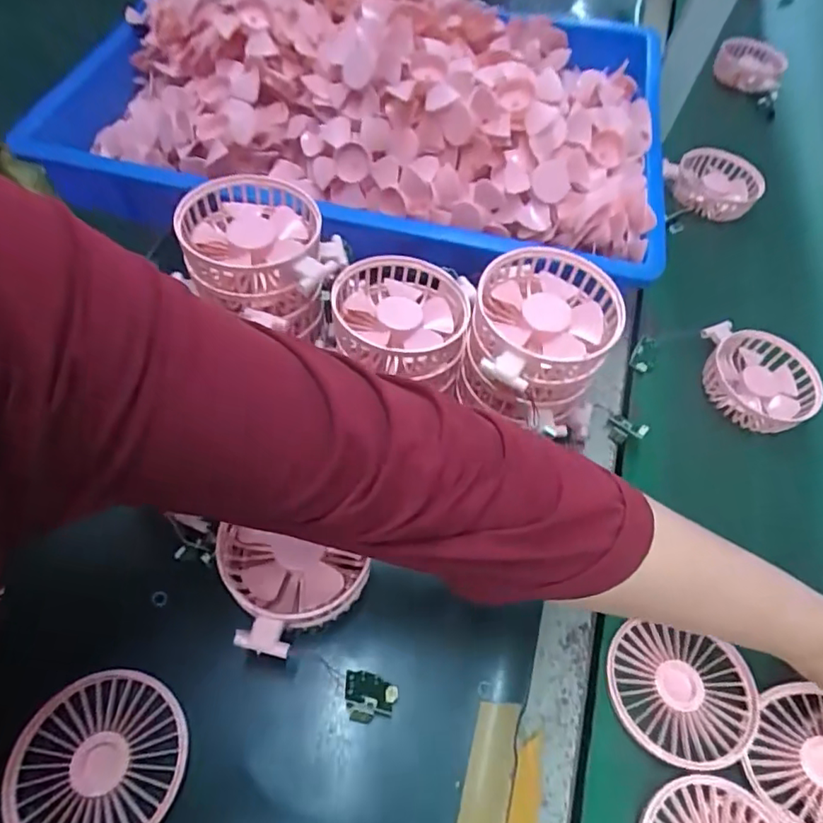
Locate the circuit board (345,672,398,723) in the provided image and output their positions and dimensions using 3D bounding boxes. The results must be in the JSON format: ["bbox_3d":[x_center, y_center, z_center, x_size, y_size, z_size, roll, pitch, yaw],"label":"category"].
[{"bbox_3d":[-0.024,0.167,0.327,0.030,0.019,0.026,6,58,-3],"label":"circuit board"}]

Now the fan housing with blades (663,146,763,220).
[{"bbox_3d":[0.341,-0.260,0.627,0.097,0.029,0.104,3,58,-5],"label":"fan housing with blades"}]

